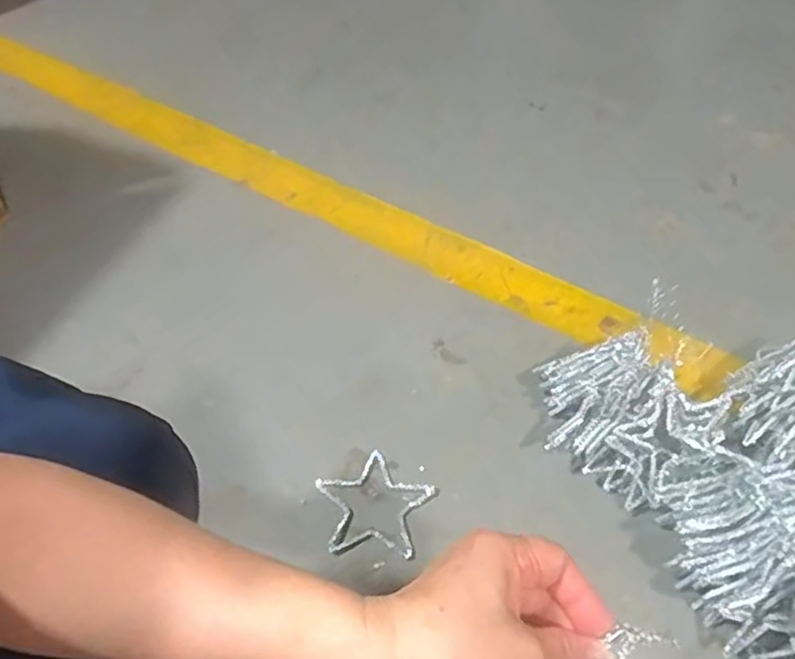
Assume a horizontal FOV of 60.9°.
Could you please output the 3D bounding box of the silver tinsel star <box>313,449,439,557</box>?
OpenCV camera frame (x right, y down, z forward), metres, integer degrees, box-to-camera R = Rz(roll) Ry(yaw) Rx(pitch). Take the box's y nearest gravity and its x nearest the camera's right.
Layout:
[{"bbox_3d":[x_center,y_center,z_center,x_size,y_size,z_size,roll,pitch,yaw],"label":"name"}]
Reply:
[{"bbox_3d":[-0.025,0.190,0.740,0.128,0.009,0.120,4,50,2],"label":"silver tinsel star"}]

